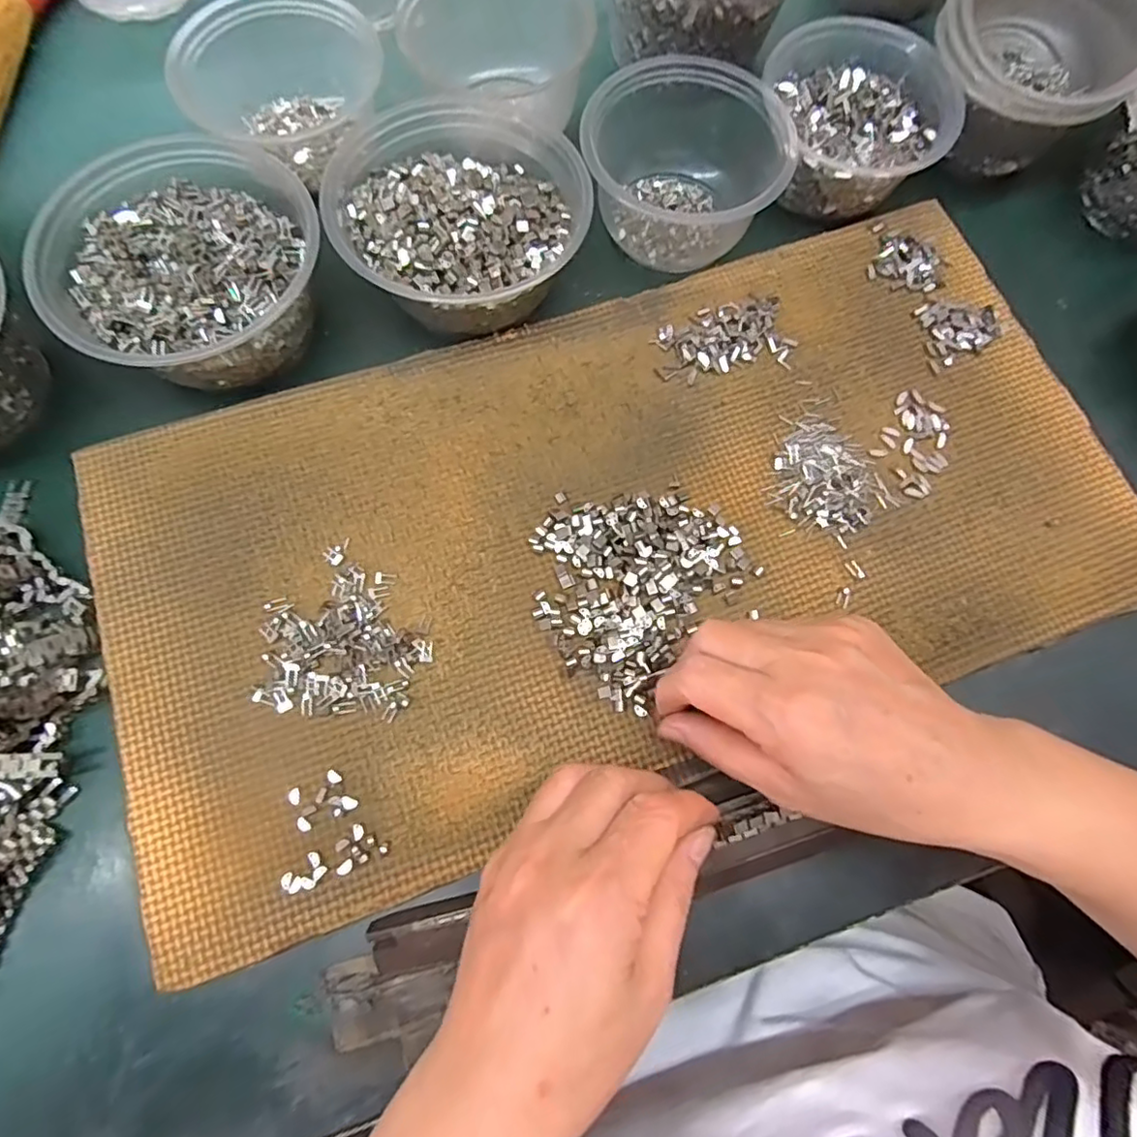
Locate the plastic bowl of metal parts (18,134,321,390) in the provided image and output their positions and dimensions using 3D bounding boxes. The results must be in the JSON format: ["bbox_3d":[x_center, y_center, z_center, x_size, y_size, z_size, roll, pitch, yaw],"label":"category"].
[{"bbox_3d":[-0.204,-0.161,0.328,0.132,0.054,0.128,1,74,-2],"label":"plastic bowl of metal parts"}]

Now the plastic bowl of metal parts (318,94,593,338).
[{"bbox_3d":[-0.061,-0.193,0.341,0.134,0.052,0.131,-22,76,-8],"label":"plastic bowl of metal parts"}]

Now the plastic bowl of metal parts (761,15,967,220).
[{"bbox_3d":[0.170,-0.277,0.373,0.104,0.051,0.118,-7,75,-4],"label":"plastic bowl of metal parts"}]

